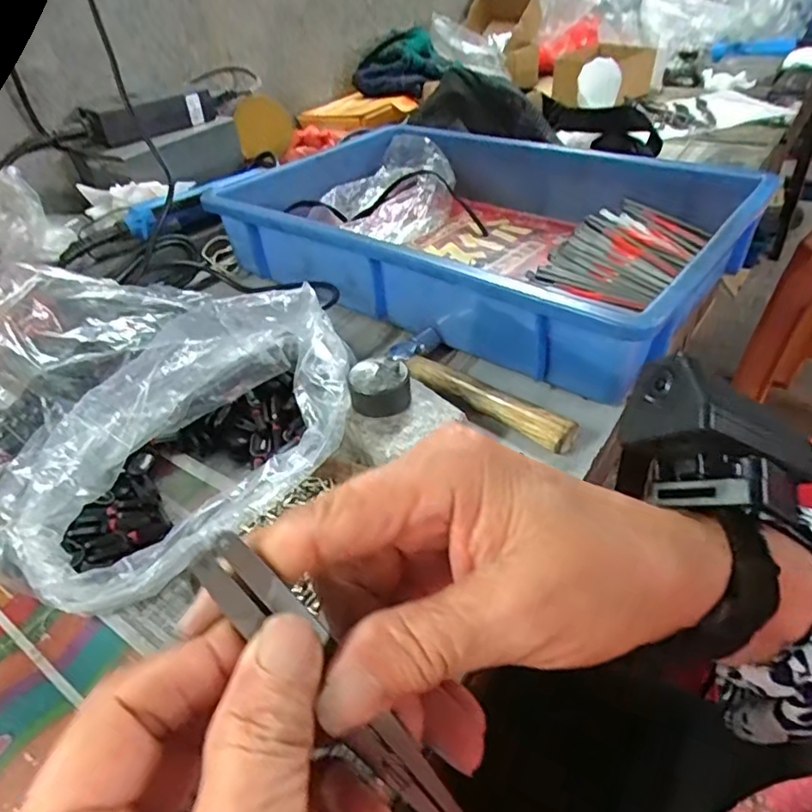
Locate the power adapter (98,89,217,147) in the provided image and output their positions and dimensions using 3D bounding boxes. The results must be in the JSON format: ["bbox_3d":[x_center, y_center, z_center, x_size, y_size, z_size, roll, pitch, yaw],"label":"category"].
[{"bbox_3d":[-0.265,-0.313,0.646,0.038,0.031,0.122,27,49,35],"label":"power adapter"}]

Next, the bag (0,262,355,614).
[{"bbox_3d":[-0.173,-0.019,0.386,0.267,0.094,0.225,24,47,32],"label":"bag"}]

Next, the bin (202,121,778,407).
[{"bbox_3d":[0.062,-0.163,0.553,0.424,0.080,0.289,24,47,31],"label":"bin"}]

